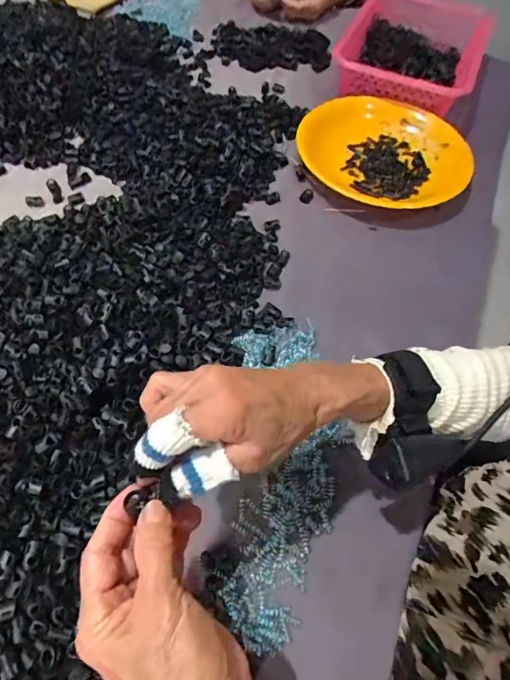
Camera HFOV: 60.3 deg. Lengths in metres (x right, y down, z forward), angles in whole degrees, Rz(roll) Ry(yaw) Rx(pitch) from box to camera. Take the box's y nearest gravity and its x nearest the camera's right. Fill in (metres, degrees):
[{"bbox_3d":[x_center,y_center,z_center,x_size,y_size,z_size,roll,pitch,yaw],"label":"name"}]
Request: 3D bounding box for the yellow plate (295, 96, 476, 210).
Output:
[{"bbox_3d":[0.191,-0.266,0.623,0.229,0.039,0.221,2,58,-3],"label":"yellow plate"}]

